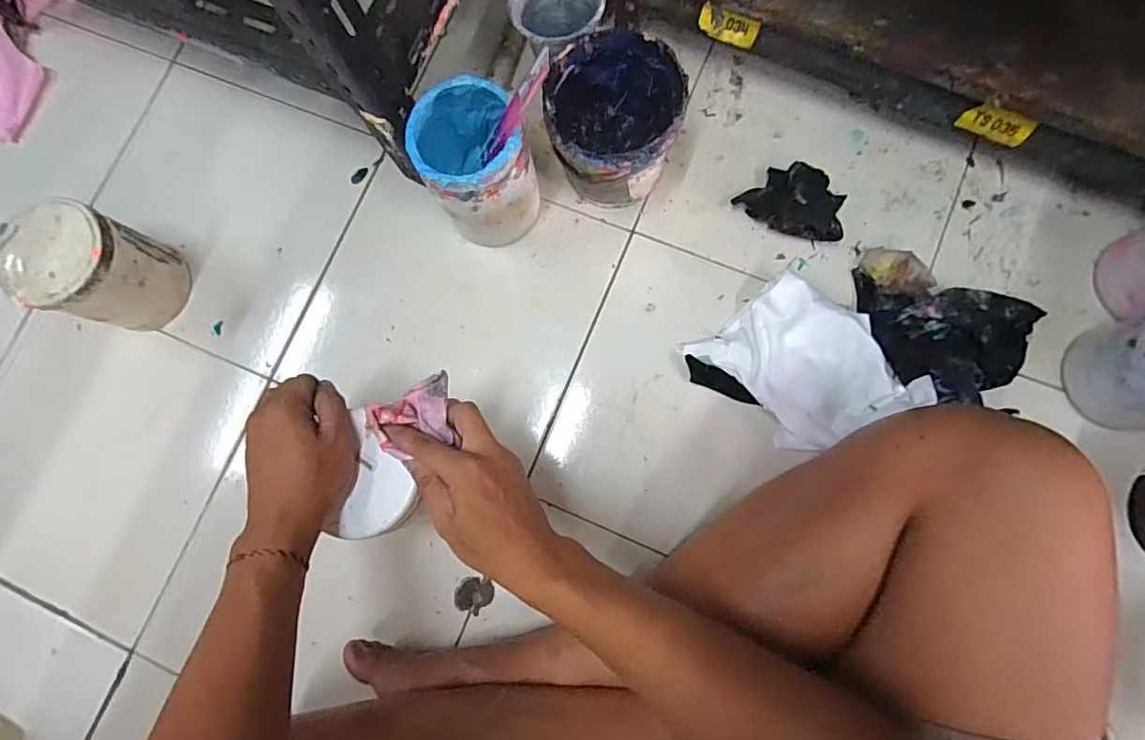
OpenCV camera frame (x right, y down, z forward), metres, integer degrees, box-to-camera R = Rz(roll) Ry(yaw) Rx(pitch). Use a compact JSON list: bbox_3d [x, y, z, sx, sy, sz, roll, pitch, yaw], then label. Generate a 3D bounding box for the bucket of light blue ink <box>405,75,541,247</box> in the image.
[{"bbox_3d":[-0.090,-0.194,0.523,0.093,0.141,0.102,-1,81,4],"label":"bucket of light blue ink"}]

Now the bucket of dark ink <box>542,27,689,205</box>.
[{"bbox_3d":[0.040,-0.238,0.533,0.121,0.120,0.137,-3,81,4],"label":"bucket of dark ink"}]

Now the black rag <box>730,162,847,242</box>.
[{"bbox_3d":[0.227,-0.174,0.545,0.109,0.041,0.068,25,84,7],"label":"black rag"}]

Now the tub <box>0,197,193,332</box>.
[{"bbox_3d":[-0.480,-0.099,0.546,0.095,0.121,0.100,-1,81,4],"label":"tub"}]

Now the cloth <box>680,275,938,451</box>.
[{"bbox_3d":[0.226,-0.001,0.520,0.153,0.038,0.168,-36,81,-2],"label":"cloth"}]

